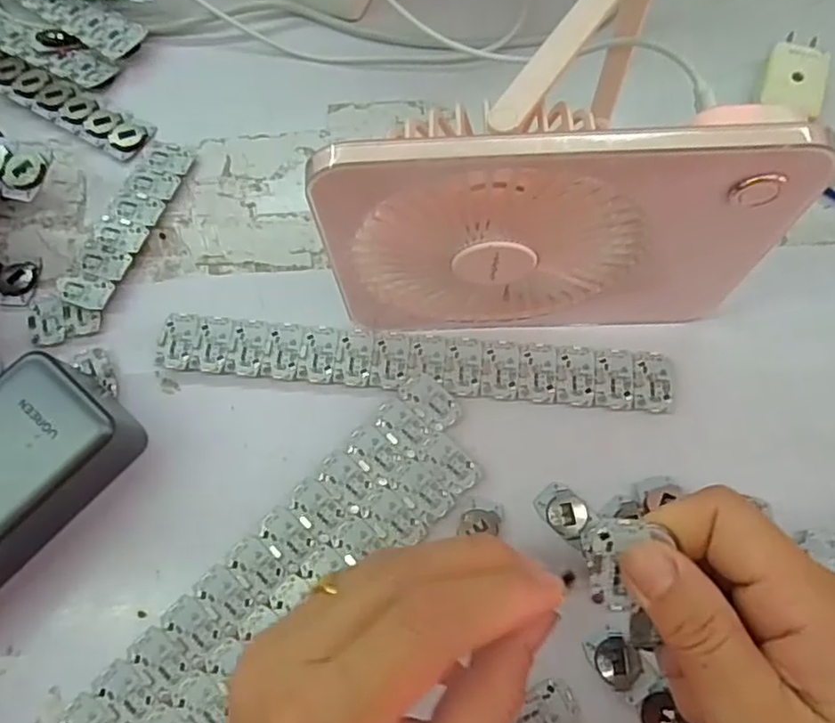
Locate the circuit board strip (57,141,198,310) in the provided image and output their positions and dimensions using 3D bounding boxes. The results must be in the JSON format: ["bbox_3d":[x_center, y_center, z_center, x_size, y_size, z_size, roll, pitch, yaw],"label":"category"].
[{"bbox_3d":[-0.158,-0.077,0.352,0.029,0.004,0.108,21,68,2],"label":"circuit board strip"}]

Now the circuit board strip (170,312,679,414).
[{"bbox_3d":[-0.003,0.000,0.317,0.247,0.004,0.030,5,71,4],"label":"circuit board strip"}]

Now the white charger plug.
[{"bbox_3d":[0.209,-0.158,0.357,0.029,0.017,0.061,19,72,9],"label":"white charger plug"}]

